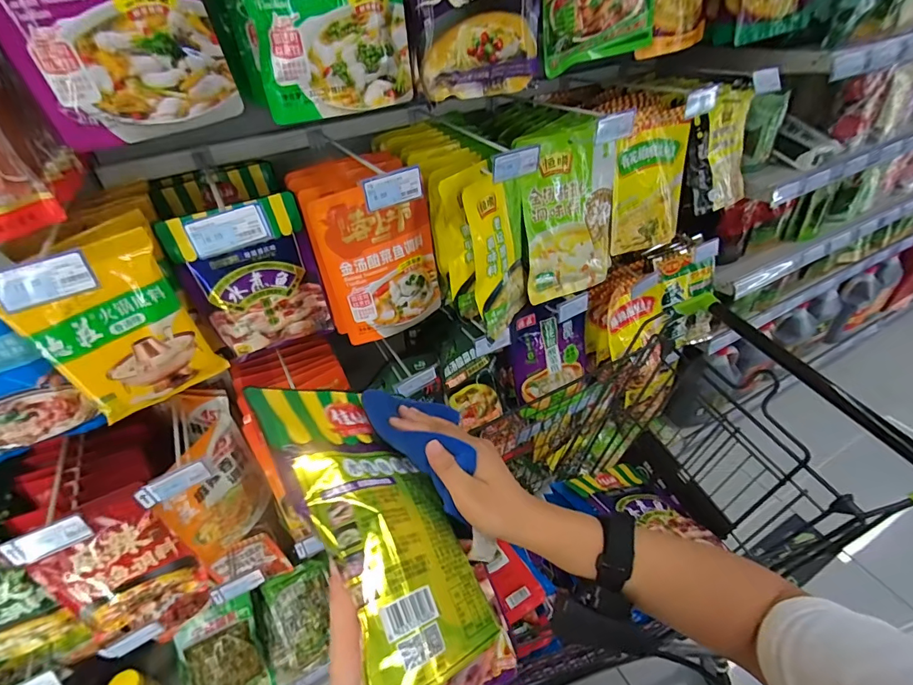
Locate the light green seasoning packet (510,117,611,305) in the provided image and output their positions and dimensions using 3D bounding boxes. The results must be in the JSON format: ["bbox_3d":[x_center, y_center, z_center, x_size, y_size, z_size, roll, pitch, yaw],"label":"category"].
[{"bbox_3d":[0.212,-0.242,0.853,0.187,0.314,0.036,-18,27,-11],"label":"light green seasoning packet"}]

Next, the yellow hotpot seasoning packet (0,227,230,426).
[{"bbox_3d":[-0.443,-0.010,0.594,0.035,0.234,0.165,23,49,27],"label":"yellow hotpot seasoning packet"}]

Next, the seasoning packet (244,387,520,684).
[{"bbox_3d":[-0.050,0.139,0.331,0.147,0.030,0.256,10,41,-54],"label":"seasoning packet"}]

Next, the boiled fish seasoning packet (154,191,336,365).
[{"bbox_3d":[-0.309,-0.088,0.689,0.181,0.251,0.026,-21,45,-18],"label":"boiled fish seasoning packet"}]

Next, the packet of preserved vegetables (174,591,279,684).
[{"bbox_3d":[-0.547,0.765,1.057,0.172,0.020,0.258,-19,85,-16],"label":"packet of preserved vegetables"}]

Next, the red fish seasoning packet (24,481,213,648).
[{"bbox_3d":[-0.571,0.388,0.753,0.186,0.277,0.034,-23,32,-19],"label":"red fish seasoning packet"}]

